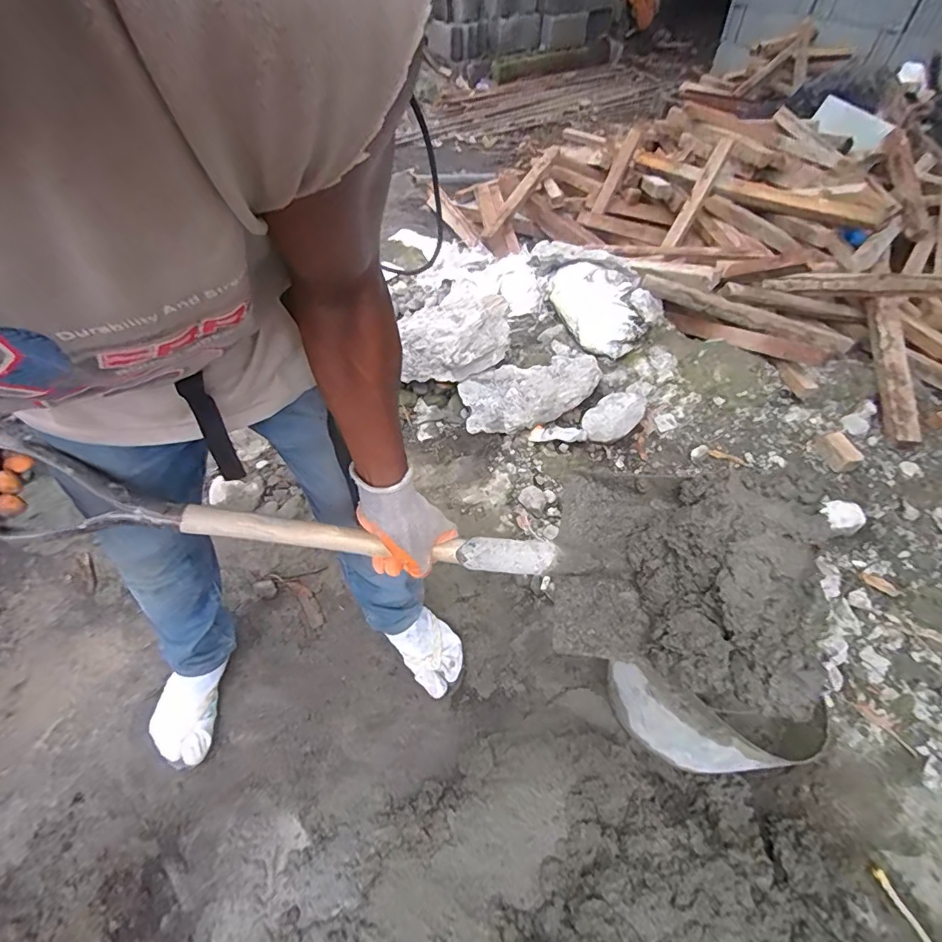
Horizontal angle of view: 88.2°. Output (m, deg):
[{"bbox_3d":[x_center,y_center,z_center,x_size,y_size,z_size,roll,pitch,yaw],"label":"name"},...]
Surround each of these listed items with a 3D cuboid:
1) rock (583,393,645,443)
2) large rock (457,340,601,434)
[{"bbox_3d":[0.373,-0.143,1.252,0.184,0.095,0.103,-31,61,-21],"label":"rock"},{"bbox_3d":[0.159,-0.218,1.314,0.397,0.071,0.203,-24,58,-16],"label":"large rock"}]

